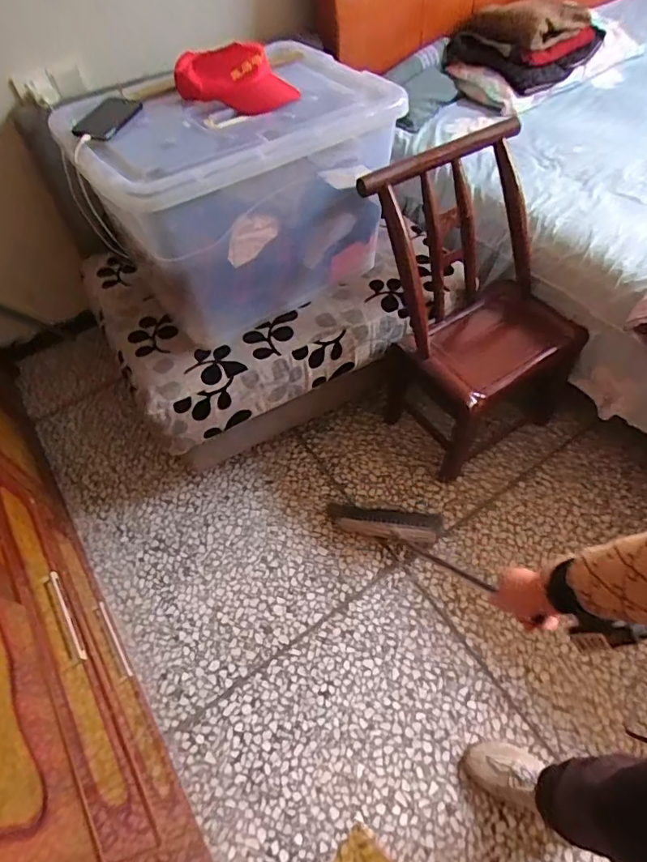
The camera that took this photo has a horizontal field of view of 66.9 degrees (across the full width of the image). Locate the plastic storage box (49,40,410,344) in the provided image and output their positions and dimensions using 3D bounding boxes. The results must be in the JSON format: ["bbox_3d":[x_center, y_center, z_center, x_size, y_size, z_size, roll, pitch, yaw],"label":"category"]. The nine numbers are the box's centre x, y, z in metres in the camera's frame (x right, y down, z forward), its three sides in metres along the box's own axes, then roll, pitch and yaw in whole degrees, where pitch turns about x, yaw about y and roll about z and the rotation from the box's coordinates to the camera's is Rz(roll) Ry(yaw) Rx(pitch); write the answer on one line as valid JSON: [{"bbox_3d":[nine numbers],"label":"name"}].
[{"bbox_3d":[-0.175,-0.545,1.168,0.642,0.414,0.386,-34,60,-18],"label":"plastic storage box"}]

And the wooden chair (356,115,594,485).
[{"bbox_3d":[0.398,-0.314,1.283,0.431,0.731,0.451,-33,60,-18],"label":"wooden chair"}]

